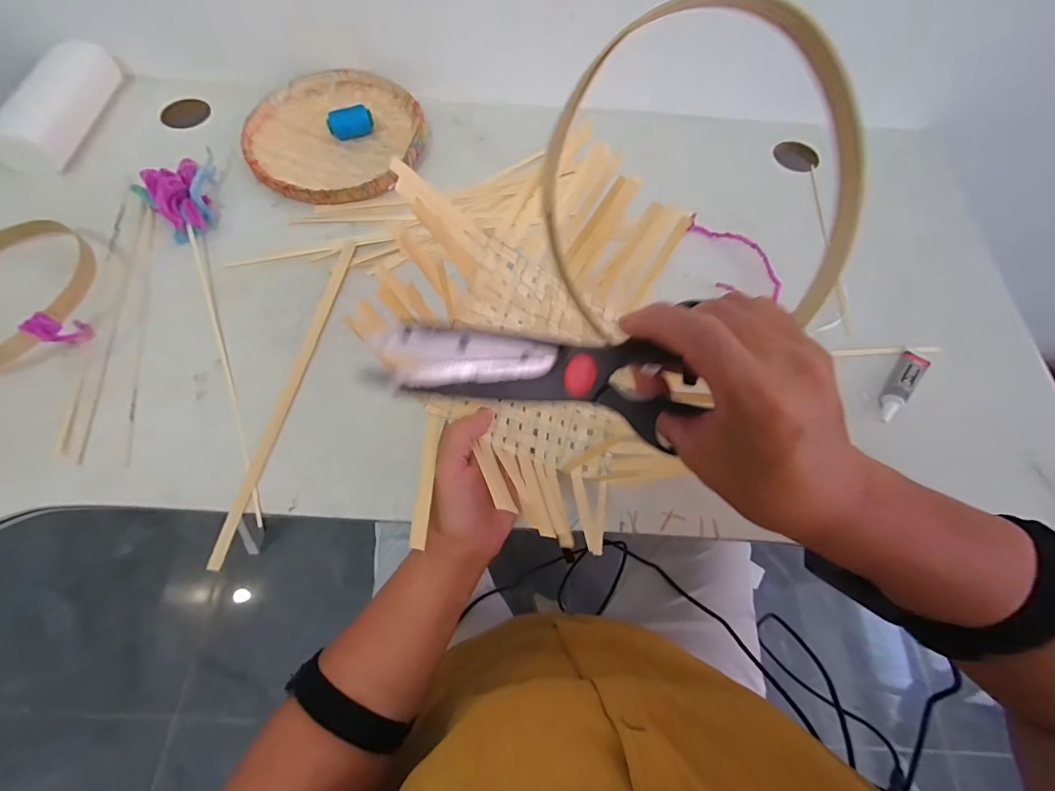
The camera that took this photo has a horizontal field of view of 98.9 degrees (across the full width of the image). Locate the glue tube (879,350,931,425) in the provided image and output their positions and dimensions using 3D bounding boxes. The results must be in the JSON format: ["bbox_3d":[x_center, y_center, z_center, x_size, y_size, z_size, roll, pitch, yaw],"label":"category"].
[{"bbox_3d":[0.370,-0.010,0.446,0.025,0.011,0.104,41,71,16],"label":"glue tube"}]

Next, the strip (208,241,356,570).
[{"bbox_3d":[-0.223,-0.014,0.428,0.014,0.010,0.333,10,66,2],"label":"strip"}]

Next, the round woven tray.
[{"bbox_3d":[-0.237,-0.319,0.555,0.219,0.024,0.204,1,66,-2],"label":"round woven tray"}]

